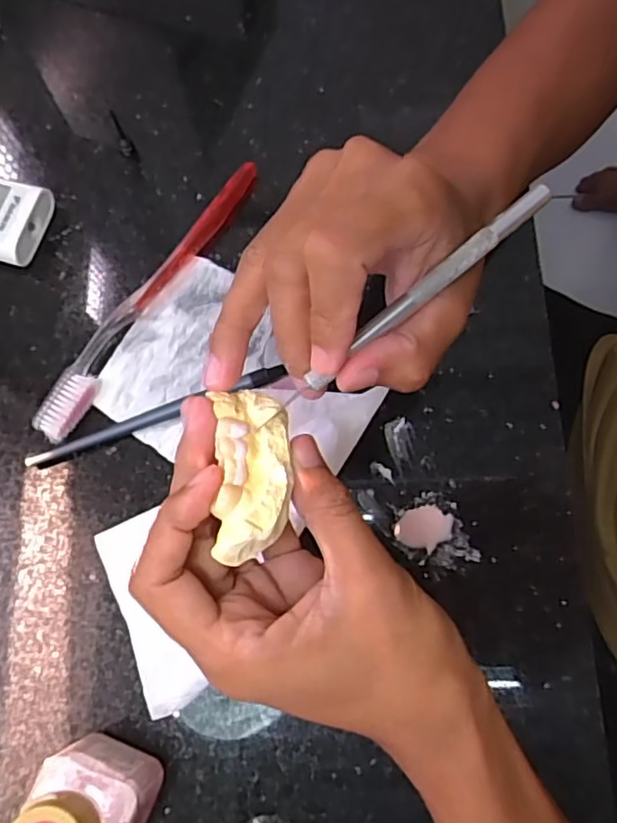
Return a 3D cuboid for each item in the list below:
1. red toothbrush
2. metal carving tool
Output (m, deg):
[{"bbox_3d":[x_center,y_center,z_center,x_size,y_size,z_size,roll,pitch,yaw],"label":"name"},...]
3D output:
[{"bbox_3d":[-0.088,-0.066,0.339,0.022,0.012,0.187,30,77,10],"label":"red toothbrush"},{"bbox_3d":[0.040,-0.041,0.225,0.137,0.004,0.009,-40,76,-3],"label":"metal carving tool"}]

